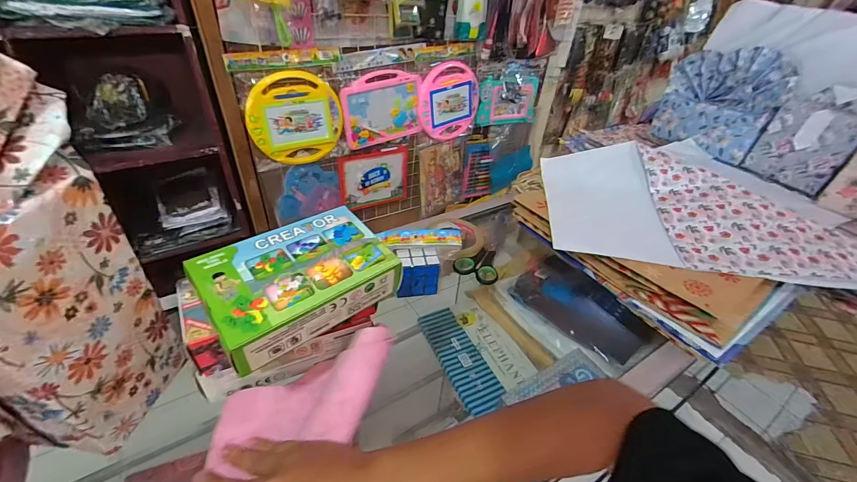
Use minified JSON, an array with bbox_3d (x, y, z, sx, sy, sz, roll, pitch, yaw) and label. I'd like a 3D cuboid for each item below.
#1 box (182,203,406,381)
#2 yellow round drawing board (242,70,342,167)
[{"bbox_3d":[-0.110,0.031,0.315,0.145,0.045,0.094,-25,47,-34],"label":"box"},{"bbox_3d":[-0.409,-0.375,1.133,0.277,0.266,0.026,-13,41,-23],"label":"yellow round drawing board"}]

